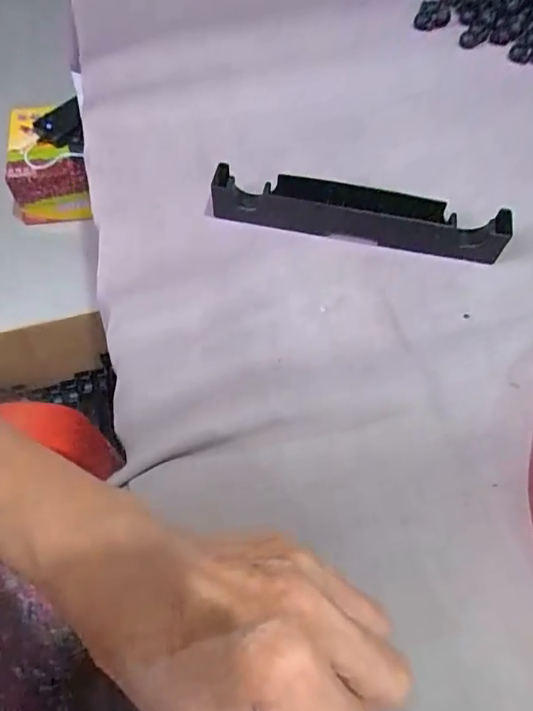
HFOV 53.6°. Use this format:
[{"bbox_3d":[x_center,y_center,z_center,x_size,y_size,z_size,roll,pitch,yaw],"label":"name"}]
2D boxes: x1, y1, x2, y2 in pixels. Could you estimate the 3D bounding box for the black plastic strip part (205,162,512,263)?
[{"bbox_3d":[0.061,-0.097,0.362,0.196,0.031,0.020,12,61,4],"label":"black plastic strip part"}]

